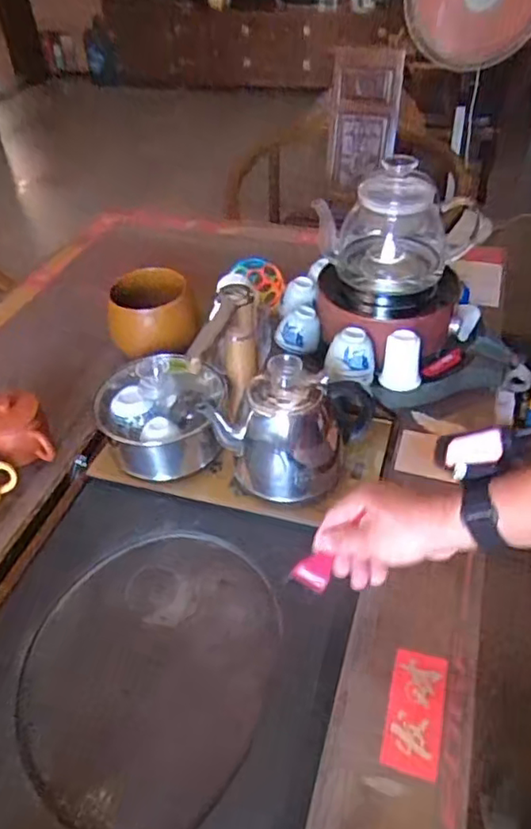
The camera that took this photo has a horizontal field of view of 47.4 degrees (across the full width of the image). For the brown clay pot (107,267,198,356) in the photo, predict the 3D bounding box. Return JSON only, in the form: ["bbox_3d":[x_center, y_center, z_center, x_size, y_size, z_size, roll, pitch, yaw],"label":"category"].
[{"bbox_3d":[-0.173,-0.152,0.910,0.122,0.089,0.100,-16,44,-14],"label":"brown clay pot"}]

